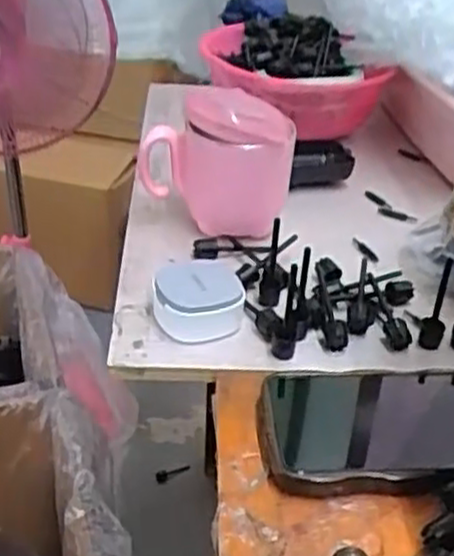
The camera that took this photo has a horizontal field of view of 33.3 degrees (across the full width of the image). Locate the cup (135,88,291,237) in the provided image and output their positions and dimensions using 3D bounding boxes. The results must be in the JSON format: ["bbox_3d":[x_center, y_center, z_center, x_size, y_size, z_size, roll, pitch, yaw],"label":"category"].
[{"bbox_3d":[-0.007,-0.086,0.563,0.109,0.095,0.069,10,34,10],"label":"cup"}]

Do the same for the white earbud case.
[{"bbox_3d":[-0.018,0.012,0.479,0.055,0.033,0.056,2,33,-2],"label":"white earbud case"}]

